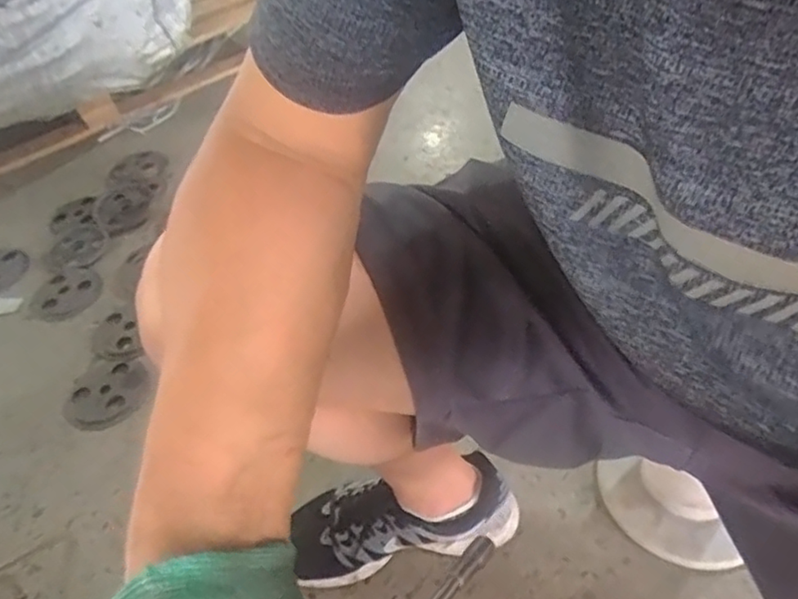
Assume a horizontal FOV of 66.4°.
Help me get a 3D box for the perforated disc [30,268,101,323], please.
[{"bbox_3d":[-0.625,-0.011,1.140,0.118,0.006,0.130,7,47,13],"label":"perforated disc"}]

